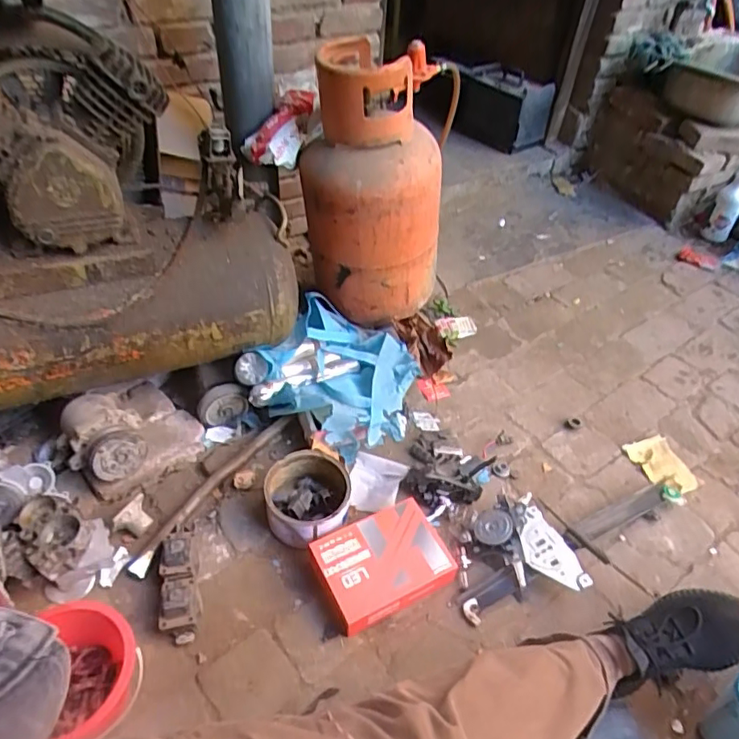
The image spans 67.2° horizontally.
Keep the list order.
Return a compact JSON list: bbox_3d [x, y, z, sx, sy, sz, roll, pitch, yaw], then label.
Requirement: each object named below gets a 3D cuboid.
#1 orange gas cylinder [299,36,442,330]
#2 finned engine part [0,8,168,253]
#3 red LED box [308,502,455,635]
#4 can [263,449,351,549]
[{"bbox_3d":[0.017,-0.414,1.294,0.303,0.548,0.338,7,45,4],"label":"orange gas cylinder"},{"bbox_3d":[-0.463,-0.336,0.824,0.291,0.280,0.200,-19,49,-21],"label":"finned engine part"},{"bbox_3d":[0.025,0.330,0.956,0.216,0.054,0.156,-19,48,-20],"label":"red LED box"},{"bbox_3d":[-0.110,0.239,1.010,0.149,0.088,0.163,2,44,-2],"label":"can"}]

